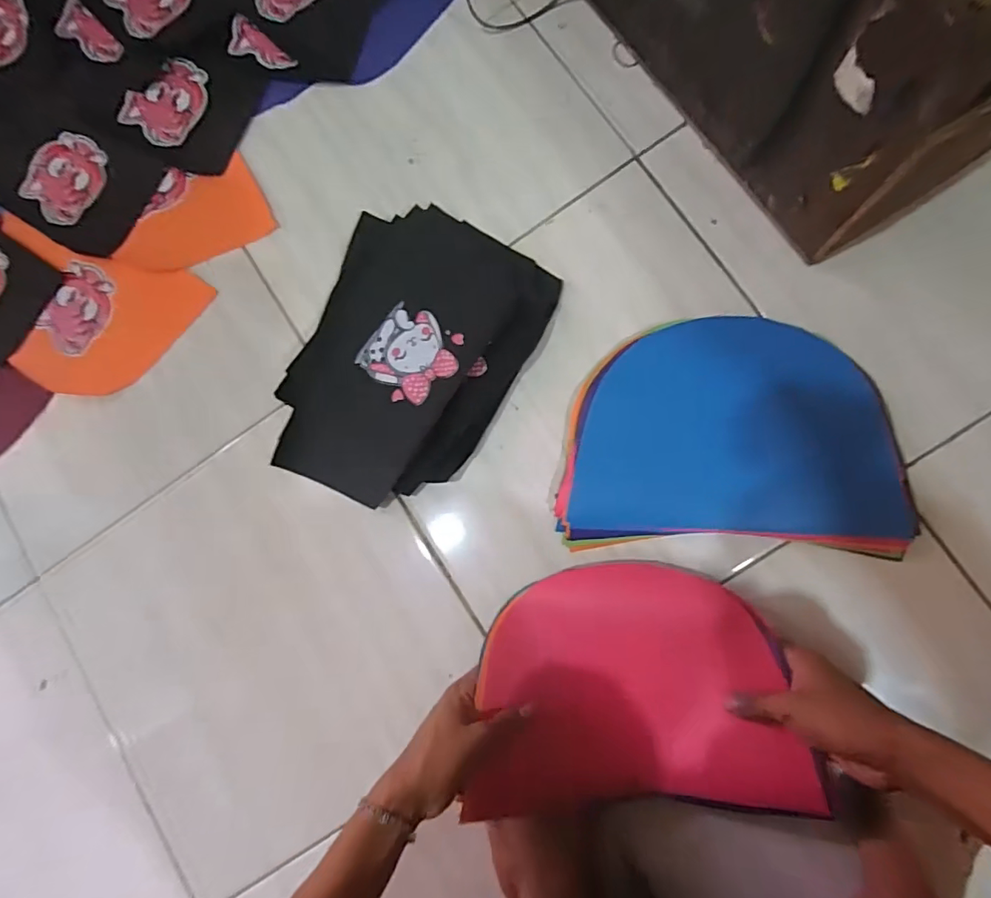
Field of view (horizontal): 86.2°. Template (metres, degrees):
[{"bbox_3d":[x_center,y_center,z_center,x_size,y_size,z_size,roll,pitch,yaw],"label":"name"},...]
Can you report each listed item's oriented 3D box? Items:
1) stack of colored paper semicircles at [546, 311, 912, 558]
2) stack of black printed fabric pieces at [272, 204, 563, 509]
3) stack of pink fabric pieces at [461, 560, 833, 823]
[{"bbox_3d":[0.214,-0.015,0.496,0.296,0.015,0.210,-1,84,8],"label":"stack of colored paper semicircles"},{"bbox_3d":[-0.086,-0.089,0.535,0.205,0.026,0.294,26,89,10],"label":"stack of black printed fabric pieces"},{"bbox_3d":[0.111,0.202,0.451,0.259,0.044,0.192,-7,86,8],"label":"stack of pink fabric pieces"}]

